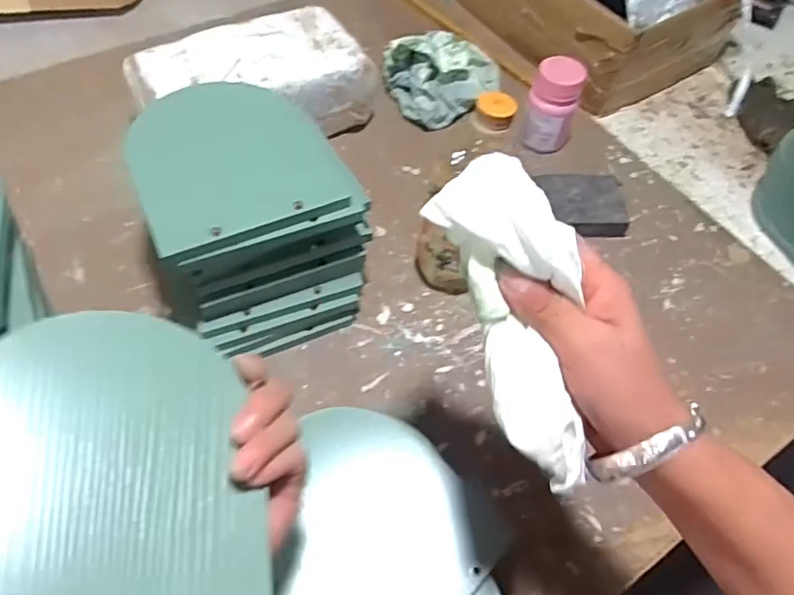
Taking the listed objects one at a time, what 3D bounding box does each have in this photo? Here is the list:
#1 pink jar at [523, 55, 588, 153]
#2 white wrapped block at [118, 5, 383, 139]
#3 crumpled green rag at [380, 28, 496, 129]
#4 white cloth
[{"bbox_3d":[0.177,-0.215,0.662,0.058,0.102,0.050,21,59,9],"label":"pink jar"},{"bbox_3d":[-0.153,-0.225,0.643,0.227,0.104,0.122,-32,65,-22],"label":"white wrapped block"},{"bbox_3d":[0.064,-0.264,0.706,0.144,0.075,0.102,-5,58,-8],"label":"crumpled green rag"},{"bbox_3d":[0.060,0.010,0.283,0.056,0.027,0.164,-10,82,-11],"label":"white cloth"}]

